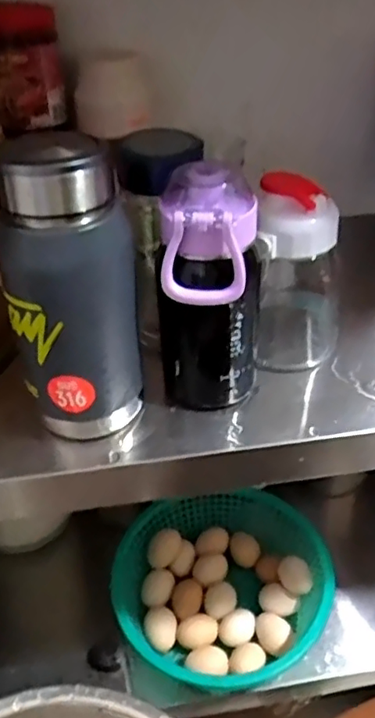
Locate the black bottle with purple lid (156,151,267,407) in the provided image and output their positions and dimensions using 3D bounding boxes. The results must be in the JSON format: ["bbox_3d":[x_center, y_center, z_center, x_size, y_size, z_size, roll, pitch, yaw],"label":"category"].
[{"bbox_3d":[0.018,-0.051,0.461,0.076,0.181,0.085,3,39,6],"label":"black bottle with purple lid"}]

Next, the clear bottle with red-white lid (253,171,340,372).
[{"bbox_3d":[0.099,-0.074,0.527,0.074,0.159,0.091,7,40,11],"label":"clear bottle with red-white lid"}]

